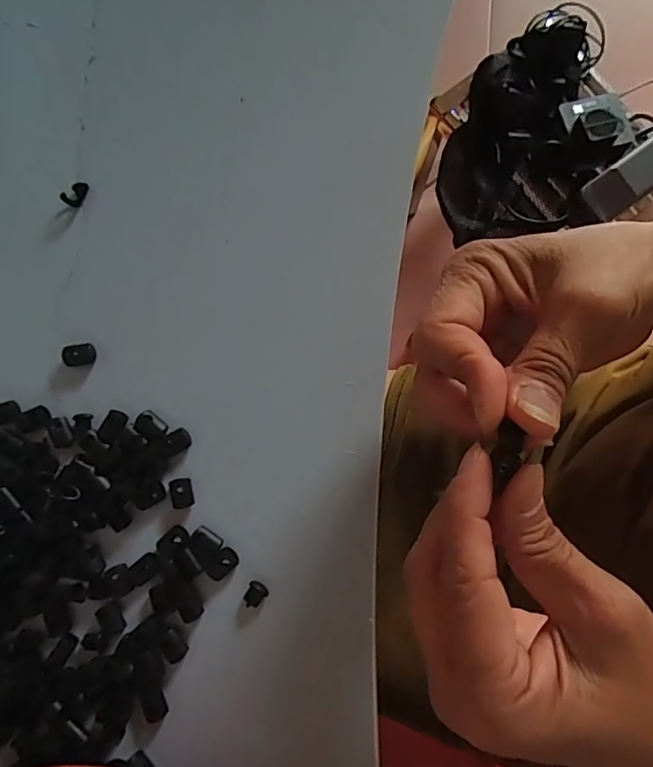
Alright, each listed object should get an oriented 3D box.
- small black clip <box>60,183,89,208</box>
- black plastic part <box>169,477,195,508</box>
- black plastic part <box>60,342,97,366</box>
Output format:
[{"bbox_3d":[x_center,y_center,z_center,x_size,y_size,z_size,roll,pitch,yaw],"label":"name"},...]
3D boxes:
[{"bbox_3d":[-0.137,-0.103,0.283,0.010,0.006,0.015,25,85,3],"label":"small black clip"},{"bbox_3d":[-0.073,0.055,0.262,0.011,0.004,0.015,-16,84,-1],"label":"black plastic part"},{"bbox_3d":[-0.130,-0.015,0.272,0.016,0.006,0.011,-11,84,-1],"label":"black plastic part"}]

